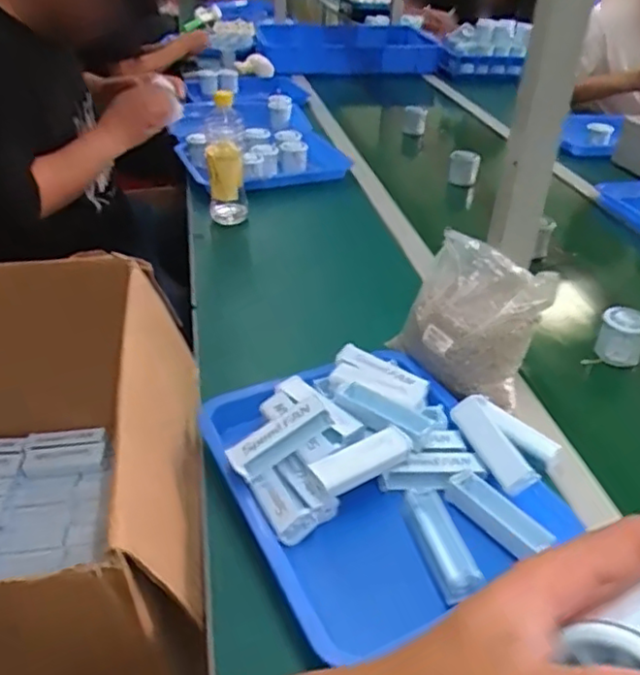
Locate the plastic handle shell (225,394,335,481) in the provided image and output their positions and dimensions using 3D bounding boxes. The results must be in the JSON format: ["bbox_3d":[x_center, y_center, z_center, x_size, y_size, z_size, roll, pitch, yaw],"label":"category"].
[{"bbox_3d":[-0.037,0.094,0.602,0.099,0.031,0.027,-32,43,-11],"label":"plastic handle shell"}]

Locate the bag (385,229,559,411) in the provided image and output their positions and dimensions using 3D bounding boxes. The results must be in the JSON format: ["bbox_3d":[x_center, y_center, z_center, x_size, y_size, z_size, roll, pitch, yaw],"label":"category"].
[{"bbox_3d":[0.168,-0.024,0.730,0.107,0.137,0.155,-22,41,-31],"label":"bag"}]

